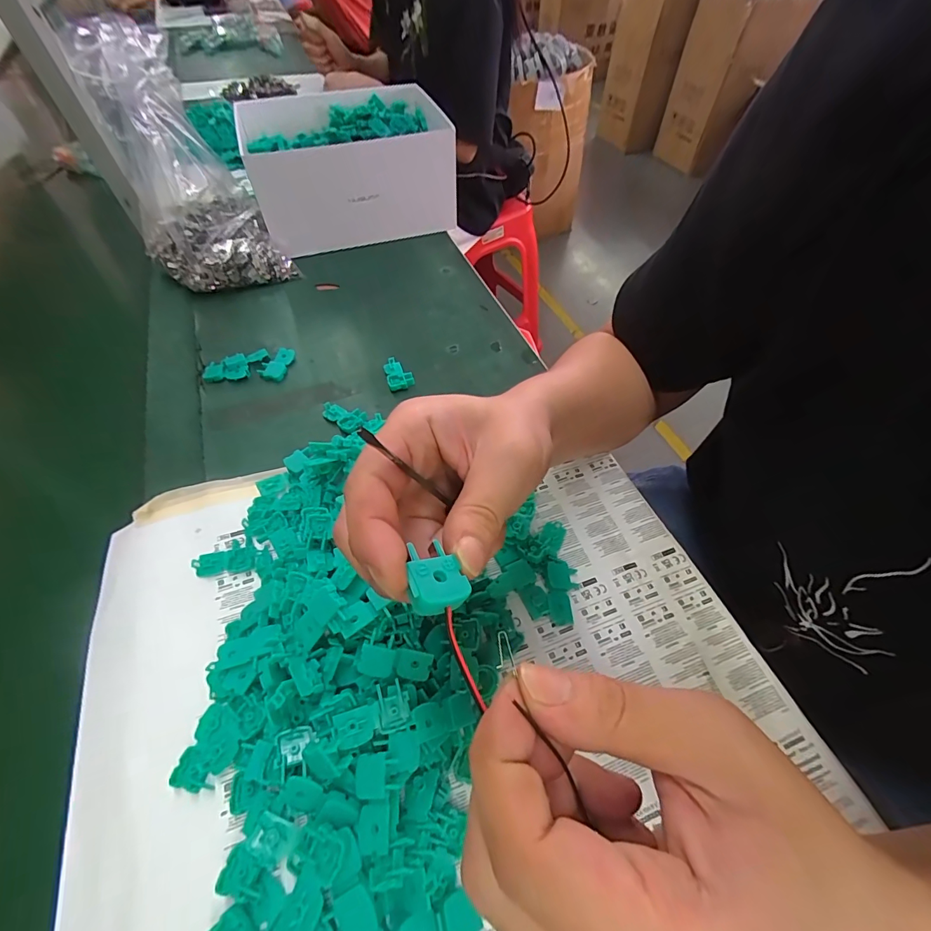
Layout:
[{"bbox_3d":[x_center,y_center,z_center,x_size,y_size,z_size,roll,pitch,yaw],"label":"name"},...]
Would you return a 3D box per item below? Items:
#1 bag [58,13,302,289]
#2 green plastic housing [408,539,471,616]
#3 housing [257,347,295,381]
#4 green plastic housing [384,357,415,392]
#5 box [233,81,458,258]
[{"bbox_3d":[-0.298,-0.310,0.460,0.134,0.225,0.148,-34,62,-22],"label":"bag"},{"bbox_3d":[-0.011,0.042,0.150,0.021,0.009,0.022,0,46,-28],"label":"green plastic housing"},{"bbox_3d":[-0.197,-0.109,0.453,0.026,0.009,0.042,18,57,12],"label":"housing"},{"bbox_3d":[-0.073,-0.096,0.445,0.026,0.008,0.047,-22,58,-16],"label":"green plastic housing"},{"bbox_3d":[-0.160,-0.417,0.599,0.257,0.124,0.218,-19,57,-13],"label":"box"}]

